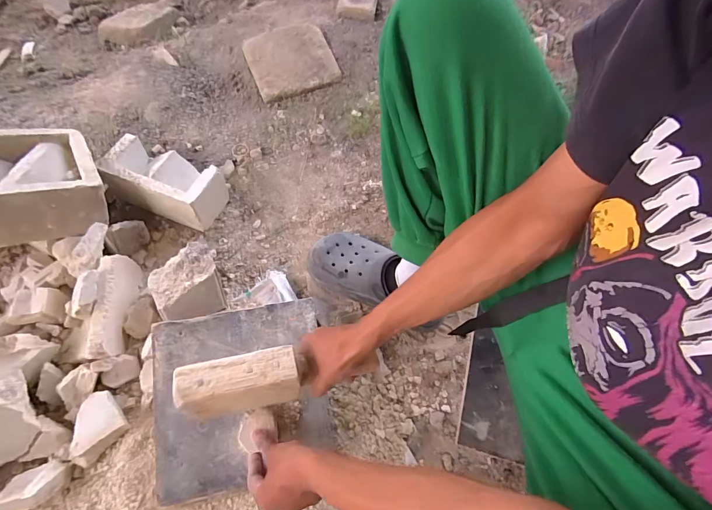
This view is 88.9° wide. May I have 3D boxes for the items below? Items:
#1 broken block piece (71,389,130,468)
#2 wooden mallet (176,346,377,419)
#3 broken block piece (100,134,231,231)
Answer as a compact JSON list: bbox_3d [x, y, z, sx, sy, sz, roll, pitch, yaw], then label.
[{"bbox_3d":[-0.385,0.250,0.532,0.078,0.025,0.075,40,67,13],"label":"broken block piece"},{"bbox_3d":[-0.093,0.156,0.477,0.243,0.101,0.057,-11,66,-8],"label":"wooden mallet"},{"bbox_3d":[-0.375,-0.152,0.719,0.200,0.098,0.121,19,64,3],"label":"broken block piece"}]

